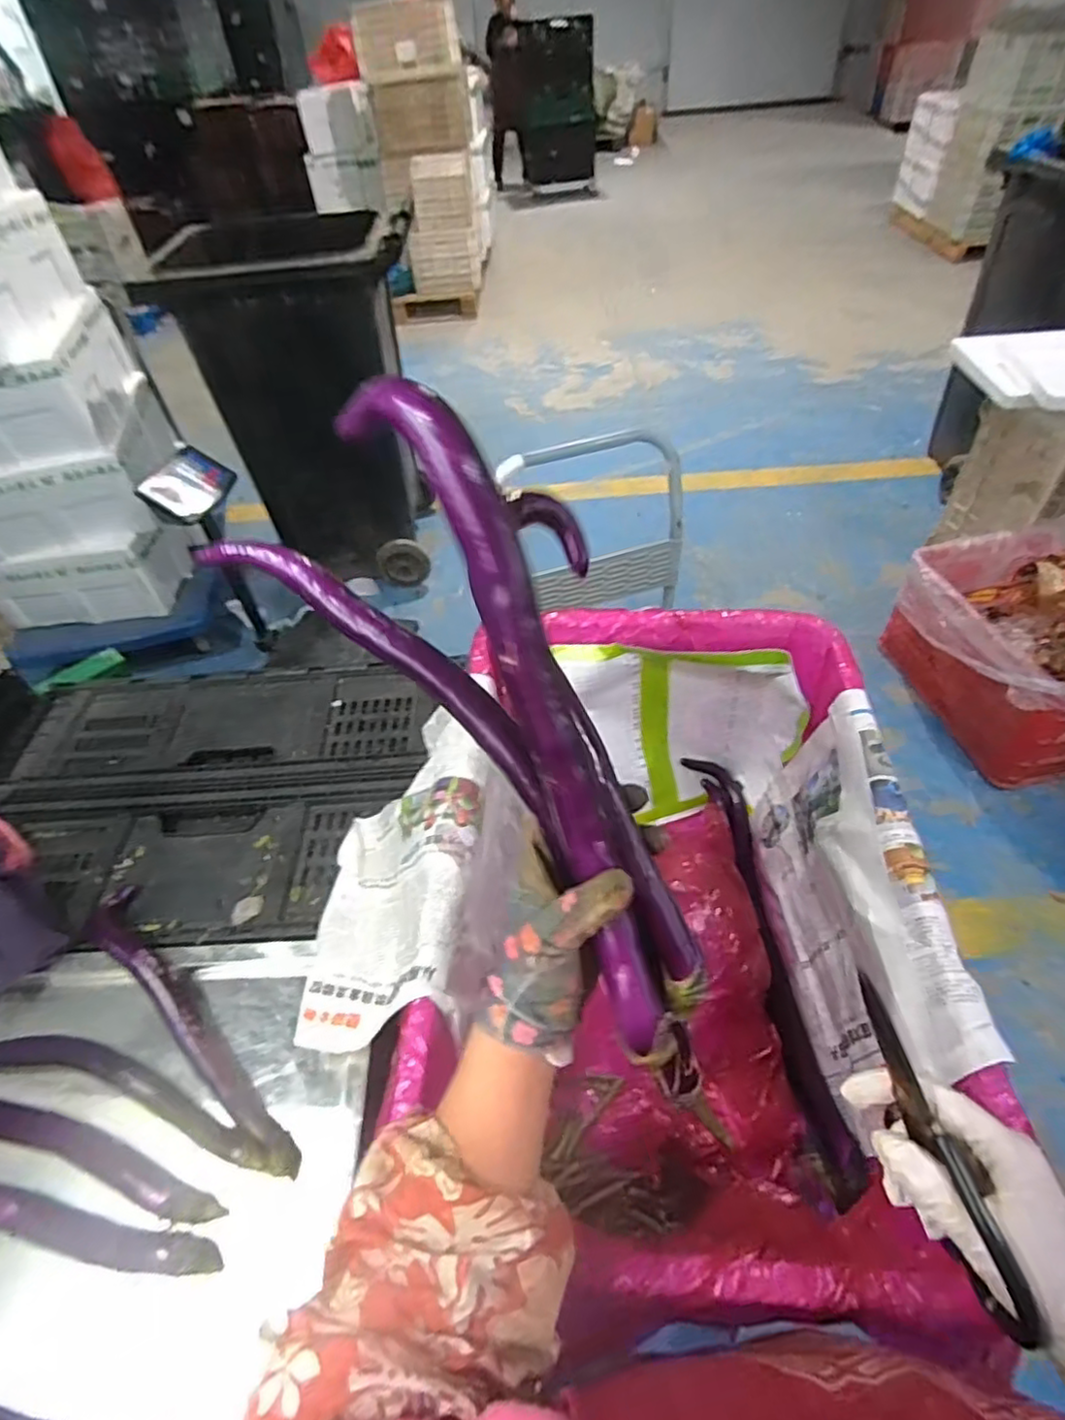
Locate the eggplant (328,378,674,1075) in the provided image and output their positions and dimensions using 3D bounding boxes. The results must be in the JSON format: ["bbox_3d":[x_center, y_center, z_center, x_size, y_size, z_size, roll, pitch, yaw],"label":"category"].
[{"bbox_3d":[0.001,0.017,0.338,0.044,0.365,0.047,-25,14,-19],"label":"eggplant"}]

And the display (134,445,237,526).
[{"bbox_3d":[-0.849,-0.554,1.621,0.062,0.146,0.226,-15,43,37],"label":"display"}]

